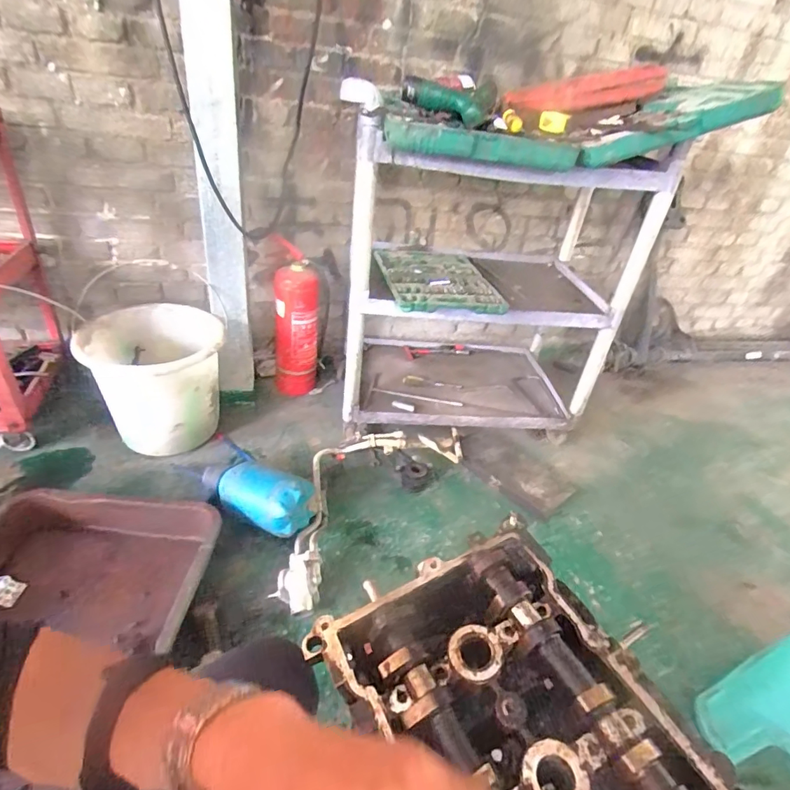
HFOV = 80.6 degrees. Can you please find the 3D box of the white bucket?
[{"bbox_3d":[-0.652,-0.040,1.316,0.330,0.315,0.297,-5,35,-20],"label":"white bucket"}]

